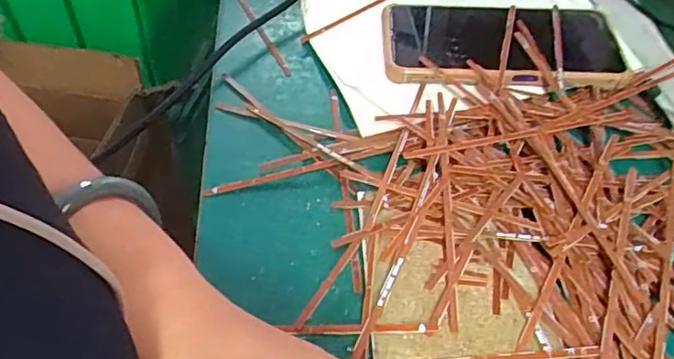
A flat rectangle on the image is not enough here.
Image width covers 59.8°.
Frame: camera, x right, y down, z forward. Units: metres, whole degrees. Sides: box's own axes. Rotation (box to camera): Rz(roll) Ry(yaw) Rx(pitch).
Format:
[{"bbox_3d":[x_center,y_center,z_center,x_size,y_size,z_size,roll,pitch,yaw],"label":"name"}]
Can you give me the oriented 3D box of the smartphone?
[{"bbox_3d":[0.113,-0.098,0.399,0.160,0.012,0.079,5,50,-1],"label":"smartphone"}]

